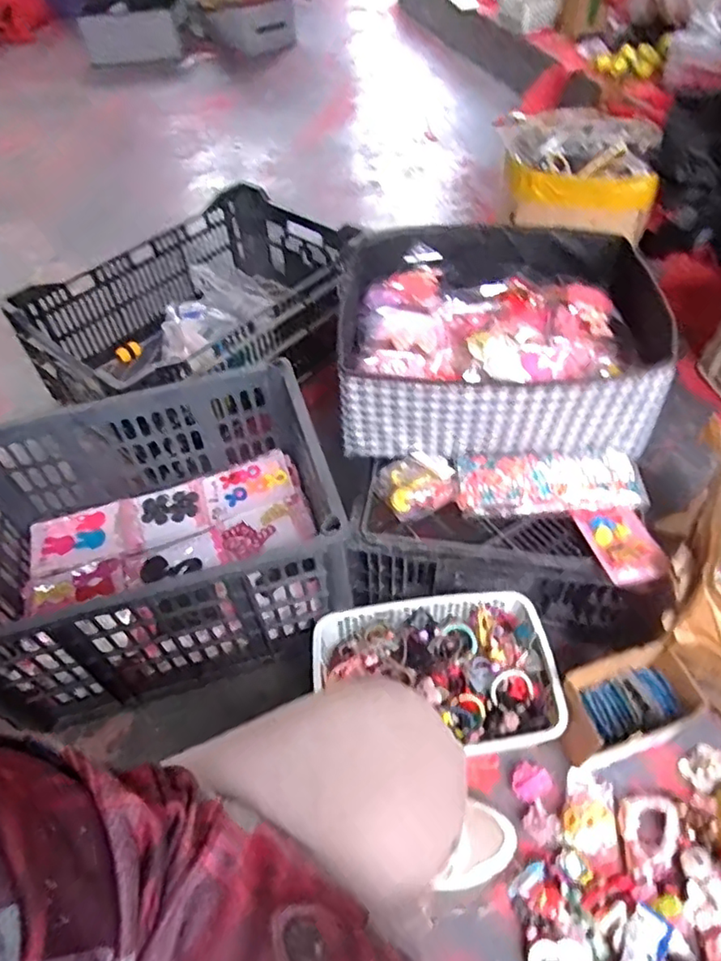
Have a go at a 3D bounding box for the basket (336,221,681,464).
[{"bbox_3d":[0.198,-0.200,0.856,0.417,0.145,0.365,5,51,9],"label":"basket"}]

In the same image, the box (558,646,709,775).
[{"bbox_3d":[0.321,0.283,0.740,0.157,0.101,0.091,-16,51,-9],"label":"box"}]

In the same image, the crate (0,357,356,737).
[{"bbox_3d":[-0.285,0.076,0.837,0.465,0.263,0.349,-16,51,-9],"label":"crate"}]

